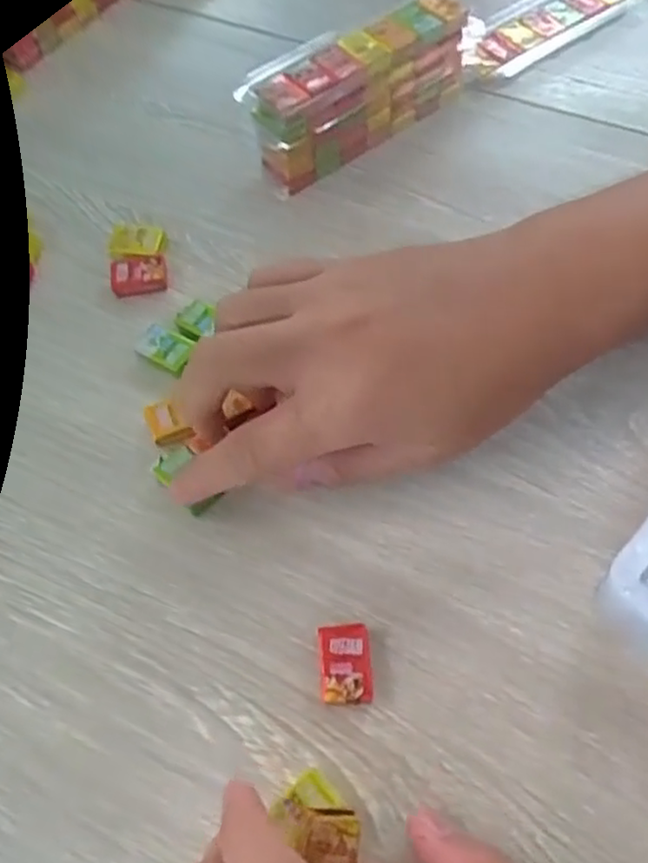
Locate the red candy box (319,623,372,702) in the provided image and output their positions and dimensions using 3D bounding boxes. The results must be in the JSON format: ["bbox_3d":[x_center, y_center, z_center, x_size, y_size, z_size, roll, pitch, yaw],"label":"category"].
[{"bbox_3d":[0.007,0.081,0.238,0.017,0.008,0.026,-3,61,1],"label":"red candy box"}]

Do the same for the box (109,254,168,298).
[{"bbox_3d":[-0.089,-0.074,0.327,0.027,0.007,0.018,-5,61,0],"label":"box"}]

